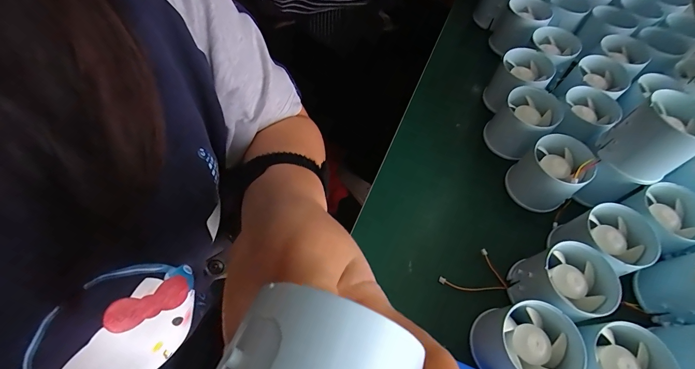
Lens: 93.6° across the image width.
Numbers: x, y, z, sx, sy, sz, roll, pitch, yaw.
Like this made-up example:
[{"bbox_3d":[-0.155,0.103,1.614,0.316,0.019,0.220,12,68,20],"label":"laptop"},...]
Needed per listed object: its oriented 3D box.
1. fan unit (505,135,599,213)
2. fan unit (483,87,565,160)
[{"bbox_3d":[0.180,-0.007,0.296,0.060,0.052,0.051,-36,69,-20],"label":"fan unit"},{"bbox_3d":[0.175,-0.061,0.328,0.052,0.053,0.049,1,61,-2],"label":"fan unit"}]

